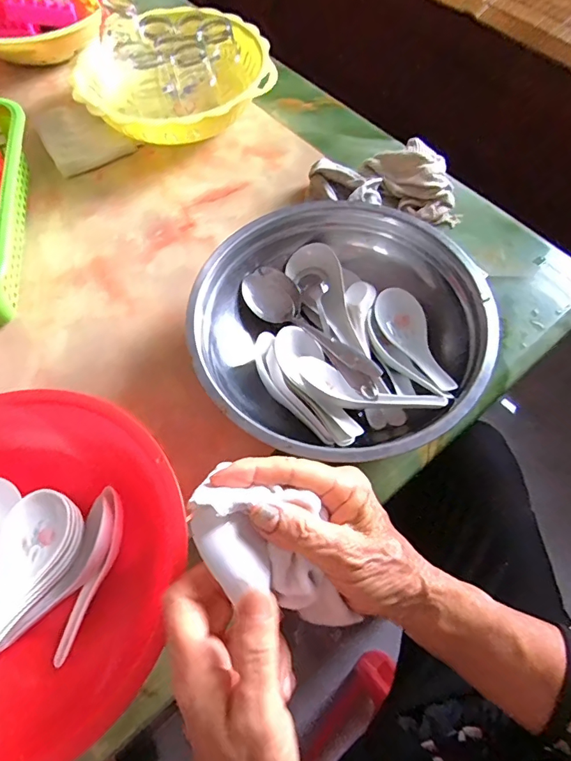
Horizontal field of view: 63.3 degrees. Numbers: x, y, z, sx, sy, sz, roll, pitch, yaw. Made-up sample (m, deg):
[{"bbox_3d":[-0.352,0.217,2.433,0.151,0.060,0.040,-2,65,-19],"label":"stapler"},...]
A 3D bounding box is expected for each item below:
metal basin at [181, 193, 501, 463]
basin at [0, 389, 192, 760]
[{"bbox_3d":[0.047,-0.049,0.436,0.260,0.072,0.269,-10,64,-3],"label":"metal basin"},{"bbox_3d":[-0.199,0.135,0.346,0.222,0.089,0.239,-1,64,1],"label":"basin"}]

